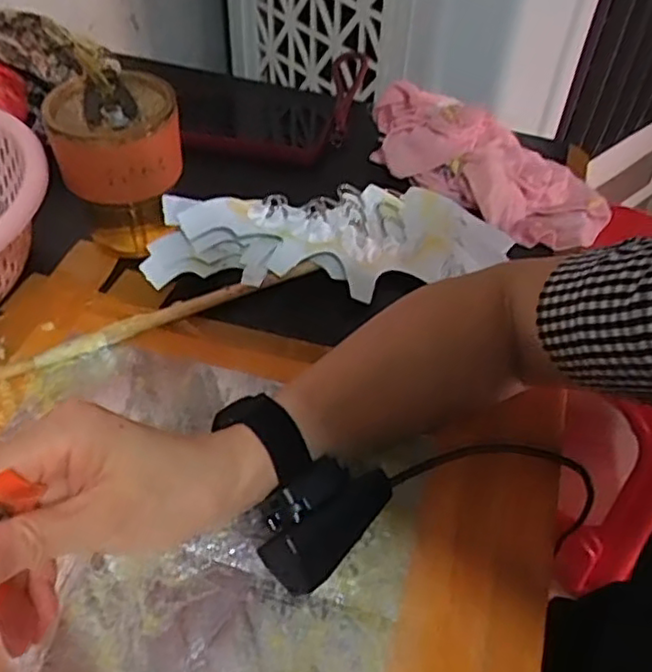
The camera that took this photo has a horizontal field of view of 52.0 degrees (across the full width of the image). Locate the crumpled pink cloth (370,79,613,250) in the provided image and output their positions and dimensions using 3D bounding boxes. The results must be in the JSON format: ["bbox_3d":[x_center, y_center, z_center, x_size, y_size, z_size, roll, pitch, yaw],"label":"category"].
[{"bbox_3d":[0.134,-0.136,0.555,0.209,0.057,0.085,30,51,3],"label":"crumpled pink cloth"}]

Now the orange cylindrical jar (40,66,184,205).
[{"bbox_3d":[-0.143,-0.136,0.457,0.084,0.058,0.076,-17,51,-18],"label":"orange cylindrical jar"}]

